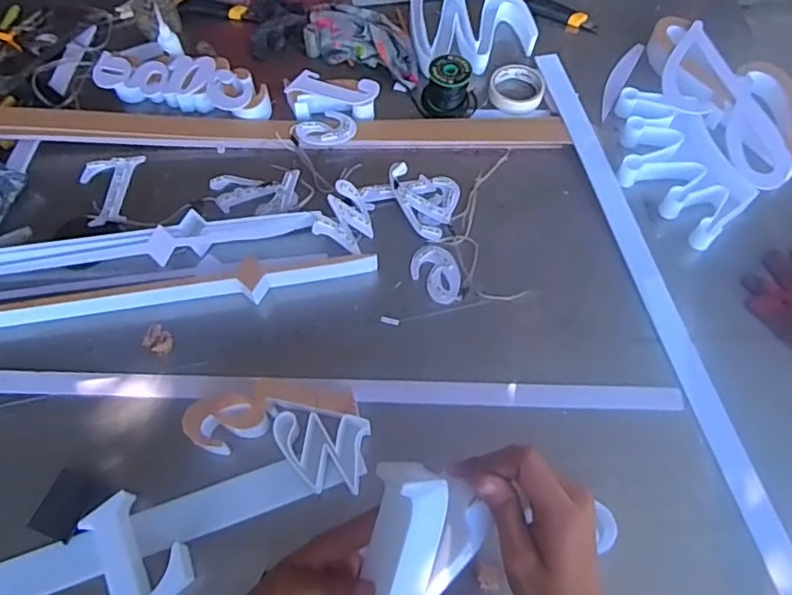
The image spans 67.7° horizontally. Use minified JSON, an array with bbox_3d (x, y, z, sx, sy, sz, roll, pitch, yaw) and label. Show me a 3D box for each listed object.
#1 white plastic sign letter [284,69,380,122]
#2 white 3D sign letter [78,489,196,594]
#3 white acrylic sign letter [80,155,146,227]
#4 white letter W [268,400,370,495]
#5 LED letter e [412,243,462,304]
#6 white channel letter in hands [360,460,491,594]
[{"bbox_3d":[-0.102,-0.323,0.948,0.141,0.035,0.066,1,63,0],"label":"white plastic sign letter"},{"bbox_3d":[-0.284,0.284,0.653,0.086,0.036,0.135,-26,66,-13],"label":"white 3D sign letter"},{"bbox_3d":[-0.440,-0.165,0.898,0.082,0.011,0.134,4,63,1],"label":"white acrylic sign letter"},{"bbox_3d":[-0.096,0.179,0.704,0.121,0.033,0.092,7,63,3],"label":"white letter W"},{"bbox_3d":[0.059,-0.036,0.835,0.065,0.008,0.088,-38,69,-18],"label":"LED letter e"},{"bbox_3d":[-0.003,0.164,0.352,0.069,0.045,0.122,31,76,14],"label":"white channel letter in hands"}]

